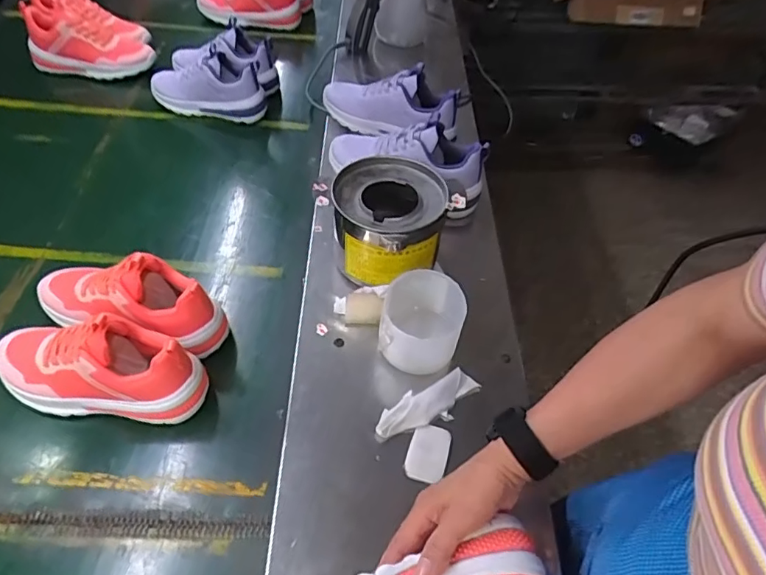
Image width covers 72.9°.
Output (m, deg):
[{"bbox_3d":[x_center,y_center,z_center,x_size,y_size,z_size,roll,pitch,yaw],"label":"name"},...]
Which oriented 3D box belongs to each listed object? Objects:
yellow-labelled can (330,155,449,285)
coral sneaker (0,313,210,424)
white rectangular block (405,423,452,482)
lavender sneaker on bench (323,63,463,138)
[{"bbox_3d":[0.006,-0.084,0.659,0.131,0.093,0.144,2,50,-2],"label":"yellow-labelled can"},{"bbox_3d":[-0.307,0.079,0.549,0.215,0.116,0.077,6,50,-1],"label":"coral sneaker"},{"bbox_3d":[0.047,0.171,0.538,0.039,0.012,0.058,17,51,10],"label":"white rectangular block"},{"bbox_3d":[0.000,-0.298,0.850,0.242,0.106,0.112,12,48,28],"label":"lavender sneaker on bench"}]

